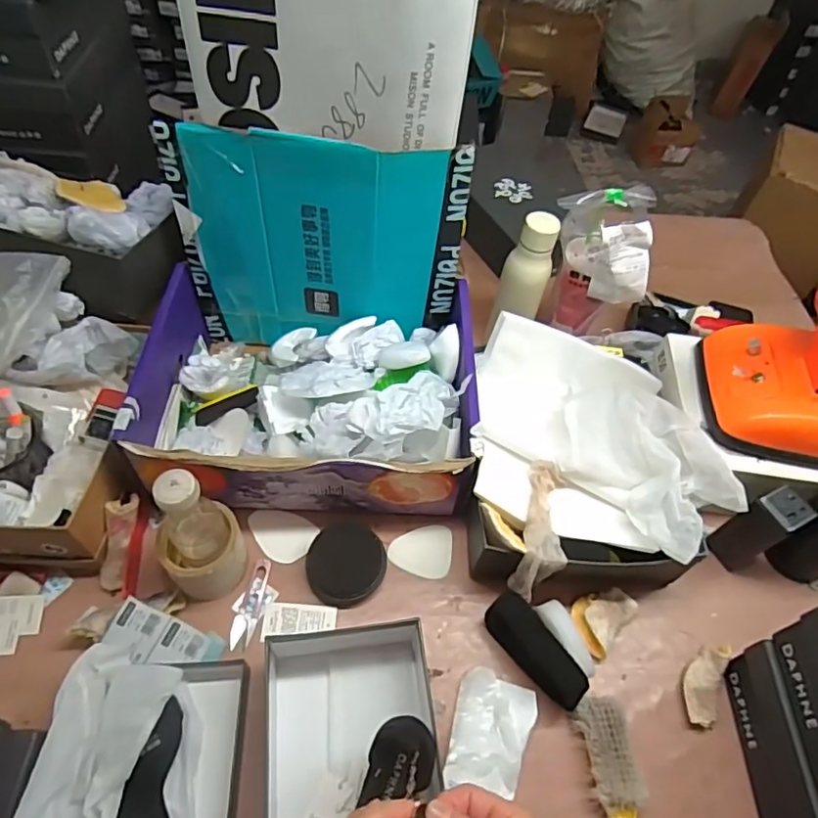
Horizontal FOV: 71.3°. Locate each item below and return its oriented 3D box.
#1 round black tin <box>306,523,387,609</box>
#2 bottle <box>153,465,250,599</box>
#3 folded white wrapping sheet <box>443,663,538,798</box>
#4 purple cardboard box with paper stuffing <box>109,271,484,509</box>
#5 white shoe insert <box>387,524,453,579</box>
[{"bbox_3d":[-0.073,0.183,0.679,0.091,0.032,0.087,2,54,-3],"label":"round black tin"},{"bbox_3d":[-0.228,0.136,0.606,0.084,0.180,0.072,-11,56,-13],"label":"bottle"},{"bbox_3d":[0.087,0.334,0.595,0.078,0.024,0.110,16,54,6],"label":"folded white wrapping sheet"},{"bbox_3d":[-0.125,-0.027,0.745,0.399,0.139,0.300,2,54,-4],"label":"purple cardboard box with paper stuffing"},{"bbox_3d":[0.015,0.177,0.719,0.077,0.007,0.067,7,54,0],"label":"white shoe insert"}]

